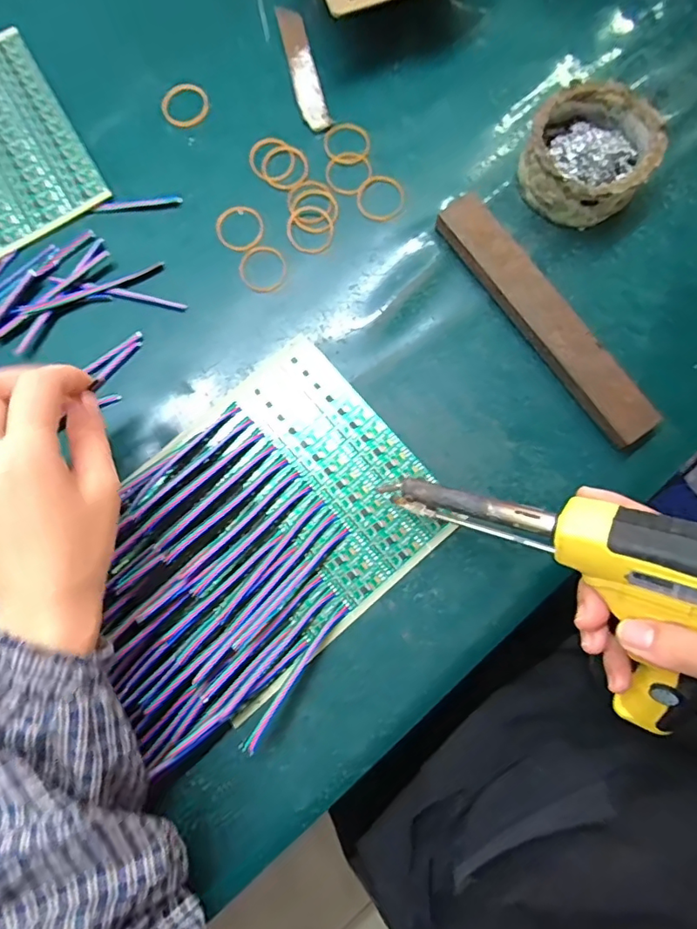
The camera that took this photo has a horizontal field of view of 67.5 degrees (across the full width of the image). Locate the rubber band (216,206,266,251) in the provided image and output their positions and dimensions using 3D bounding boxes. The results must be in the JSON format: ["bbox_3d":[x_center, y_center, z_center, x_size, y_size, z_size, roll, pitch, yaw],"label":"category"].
[{"bbox_3d":[-0.076,-0.167,0.366,0.033,0.004,0.033,0,80,1],"label":"rubber band"}]

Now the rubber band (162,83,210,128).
[{"bbox_3d":[-0.120,-0.265,0.384,0.034,0.004,0.035,0,80,1],"label":"rubber band"}]

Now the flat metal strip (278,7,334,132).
[{"bbox_3d":[-0.033,-0.292,0.385,0.020,0.004,0.100,-15,83,-1],"label":"flat metal strip"}]

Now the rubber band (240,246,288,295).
[{"bbox_3d":[-0.060,-0.137,0.365,0.032,0.004,0.035,0,80,1],"label":"rubber band"}]

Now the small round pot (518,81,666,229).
[{"bbox_3d":[0.162,-0.208,0.353,0.078,0.040,0.084,0,80,1],"label":"small round pot"}]

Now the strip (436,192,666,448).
[{"bbox_3d":[0.129,-0.098,0.348,0.031,0.021,0.195,-34,81,-5],"label":"strip"}]

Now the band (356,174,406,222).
[{"bbox_3d":[0.023,-0.189,0.372,0.033,0.006,0.035,0,80,1],"label":"band"}]

